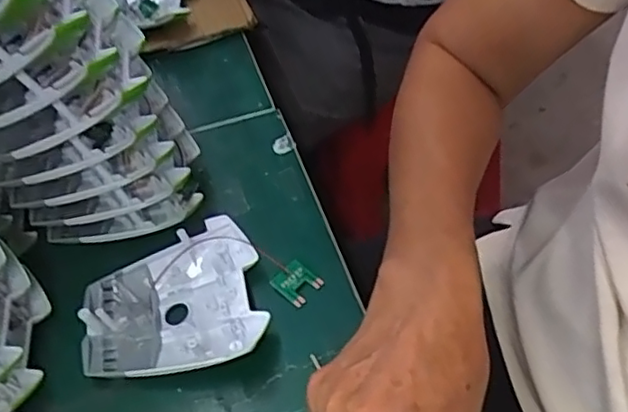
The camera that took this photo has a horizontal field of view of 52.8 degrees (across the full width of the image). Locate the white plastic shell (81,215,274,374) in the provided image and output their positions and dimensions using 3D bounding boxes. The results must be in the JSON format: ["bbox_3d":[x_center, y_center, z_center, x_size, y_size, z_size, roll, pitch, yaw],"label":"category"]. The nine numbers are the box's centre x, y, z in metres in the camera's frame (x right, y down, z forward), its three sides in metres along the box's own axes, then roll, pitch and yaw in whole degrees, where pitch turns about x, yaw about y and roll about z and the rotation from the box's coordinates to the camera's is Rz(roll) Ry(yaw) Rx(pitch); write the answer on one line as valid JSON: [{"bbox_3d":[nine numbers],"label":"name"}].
[{"bbox_3d":[-0.088,0.059,0.391,0.108,0.027,0.094,-12,48,-3],"label":"white plastic shell"}]

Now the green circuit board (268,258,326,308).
[{"bbox_3d":[-0.011,0.048,0.407,0.025,0.004,0.025,33,59,30],"label":"green circuit board"}]

